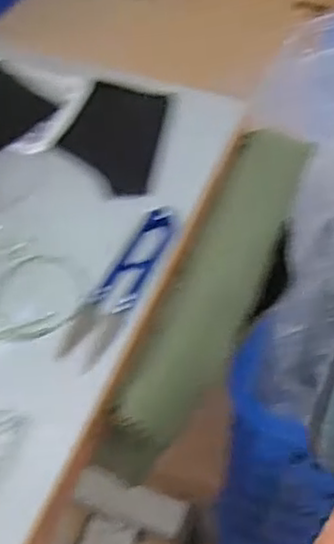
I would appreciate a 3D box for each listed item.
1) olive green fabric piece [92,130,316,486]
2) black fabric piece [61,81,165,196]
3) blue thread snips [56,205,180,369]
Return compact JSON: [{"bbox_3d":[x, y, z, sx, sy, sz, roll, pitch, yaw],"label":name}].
[{"bbox_3d":[0.034,0.009,0.464,0.050,0.035,0.277,18,56,14],"label":"olive green fabric piece"},{"bbox_3d":[-0.038,-0.098,0.510,0.064,0.004,0.112,7,51,4],"label":"black fabric piece"},{"bbox_3d":[-0.026,0.006,0.430,0.027,0.009,0.117,24,57,17],"label":"blue thread snips"}]

